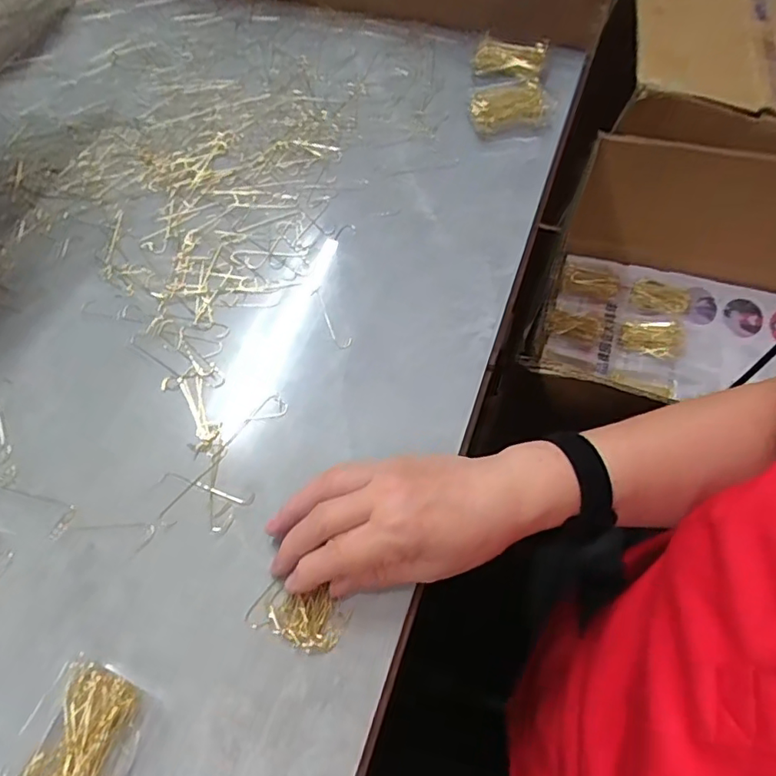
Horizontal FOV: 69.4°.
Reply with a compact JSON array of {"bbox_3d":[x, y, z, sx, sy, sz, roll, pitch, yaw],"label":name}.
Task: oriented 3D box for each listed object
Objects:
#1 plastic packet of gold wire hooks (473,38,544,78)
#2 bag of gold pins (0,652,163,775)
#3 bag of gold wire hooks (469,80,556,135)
[{"bbox_3d":[0.117,-0.322,0.547,0.066,0.024,0.031,16,62,10],"label":"plastic packet of gold wire hooks"},{"bbox_3d":[-0.164,0.188,0.291,0.059,0.019,0.076,22,64,13],"label":"bag of gold pins"},{"bbox_3d":[0.118,-0.267,0.535,0.075,0.026,0.039,-15,61,-6],"label":"bag of gold wire hooks"}]

